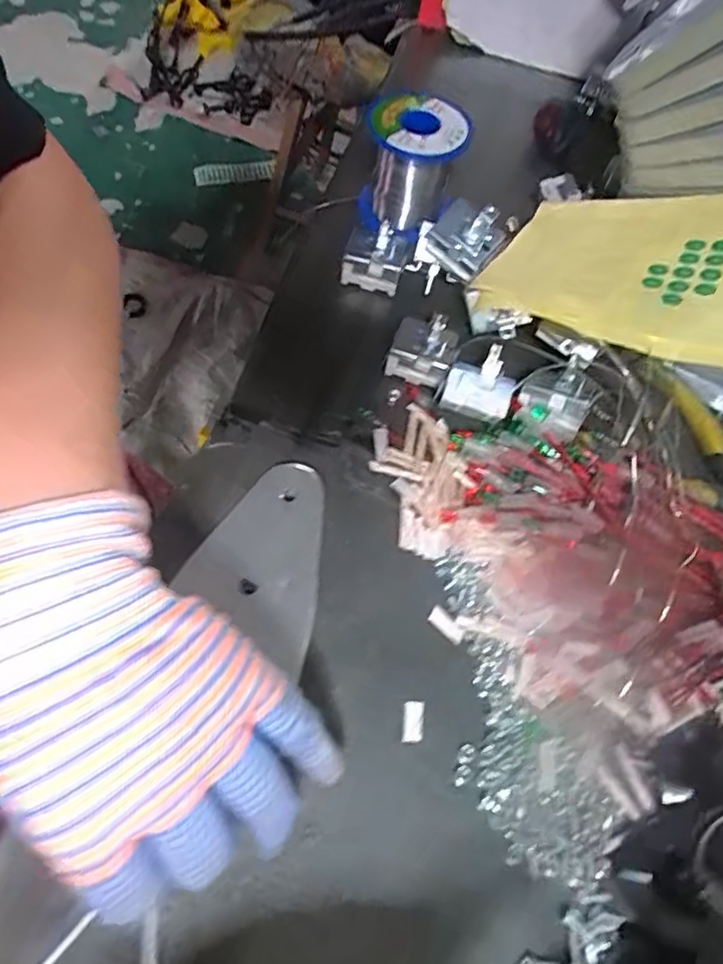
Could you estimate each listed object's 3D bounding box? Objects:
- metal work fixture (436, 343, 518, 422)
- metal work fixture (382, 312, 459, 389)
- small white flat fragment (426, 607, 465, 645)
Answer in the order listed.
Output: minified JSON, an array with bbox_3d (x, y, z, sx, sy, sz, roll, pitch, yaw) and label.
[{"bbox_3d":[0.067,-0.056,0.330,0.036,0.019,0.039,22,87,9],"label":"metal work fixture"},{"bbox_3d":[0.036,-0.079,0.346,0.037,0.029,0.028,17,63,1],"label":"metal work fixture"},{"bbox_3d":[0.041,0.069,0.286,0.008,0.004,0.019,-37,74,-22],"label":"small white flat fragment"}]

